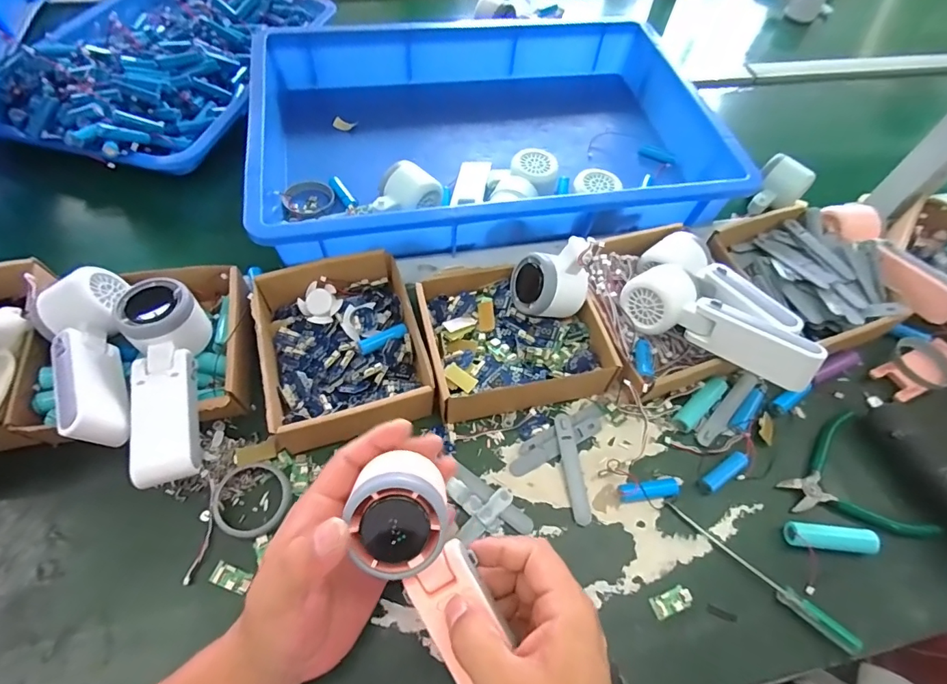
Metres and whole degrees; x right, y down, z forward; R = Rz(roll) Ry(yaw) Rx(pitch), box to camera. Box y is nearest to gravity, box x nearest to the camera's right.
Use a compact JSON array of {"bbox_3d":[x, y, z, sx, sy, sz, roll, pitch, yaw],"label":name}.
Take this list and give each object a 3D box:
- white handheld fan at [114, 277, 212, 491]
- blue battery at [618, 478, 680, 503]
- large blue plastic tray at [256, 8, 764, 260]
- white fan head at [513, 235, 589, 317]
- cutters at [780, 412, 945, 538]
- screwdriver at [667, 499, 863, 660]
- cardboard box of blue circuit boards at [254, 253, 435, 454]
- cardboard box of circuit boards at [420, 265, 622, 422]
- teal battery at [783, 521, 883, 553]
[{"bbox_3d":[-0.245,0.027,0.373,0.056,0.046,0.172,-15,60,-13],"label":"white handheld fan"},{"bbox_3d":[0.149,0.126,0.395,0.050,0.016,0.015,-6,59,-8],"label":"blue battery"},{"bbox_3d":[0.017,-0.277,0.609,0.552,0.085,0.371,-6,59,-8],"label":"large blue plastic tray"},{"bbox_3d":[0.078,-0.065,0.443,0.054,0.086,0.058,2,34,-37],"label":"white fan head"},{"bbox_3d":[0.324,0.122,0.410,0.102,0.019,0.110,-8,59,-9],"label":"cutters"},{"bbox_3d":[0.225,0.183,0.370,0.155,0.015,0.014,38,63,18],"label":"screwdriver"},{"bbox_3d":[-0.123,0.001,0.440,0.140,0.047,0.171,-11,60,-11],"label":"cardboard box of blue circuit boards"},{"bbox_3d":[0.035,-0.007,0.452,0.165,0.047,0.144,-10,59,-10],"label":"cardboard box of circuit boards"},{"bbox_3d":[0.294,0.162,0.384,0.065,0.021,0.021,6,58,0],"label":"teal battery"}]

